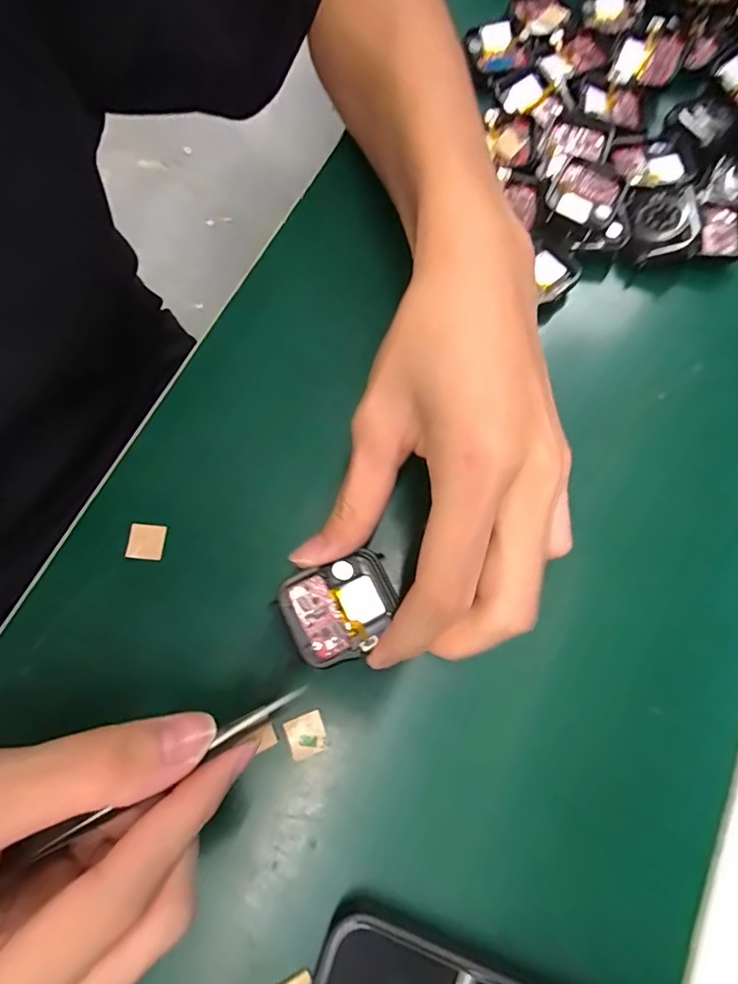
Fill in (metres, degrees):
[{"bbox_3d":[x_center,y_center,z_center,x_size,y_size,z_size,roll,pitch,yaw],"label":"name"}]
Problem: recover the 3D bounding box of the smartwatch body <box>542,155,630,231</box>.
[{"bbox_3d":[0.113,-0.154,0.242,0.036,0.010,0.039,30,76,8],"label":"smartwatch body"}]

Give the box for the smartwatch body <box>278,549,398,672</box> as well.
[{"bbox_3d":[-0.010,0.045,0.180,0.043,0.009,0.036,-23,78,-7],"label":"smartwatch body"}]

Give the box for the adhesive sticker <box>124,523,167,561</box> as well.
[{"bbox_3d":[-0.102,0.023,0.209,0.015,0.004,0.016,6,74,1],"label":"adhesive sticker"}]

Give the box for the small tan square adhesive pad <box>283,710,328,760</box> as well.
[{"bbox_3d":[-0.026,0.099,0.187,0.015,0.004,0.016,-20,75,-6],"label":"small tan square adhesive pad"}]

